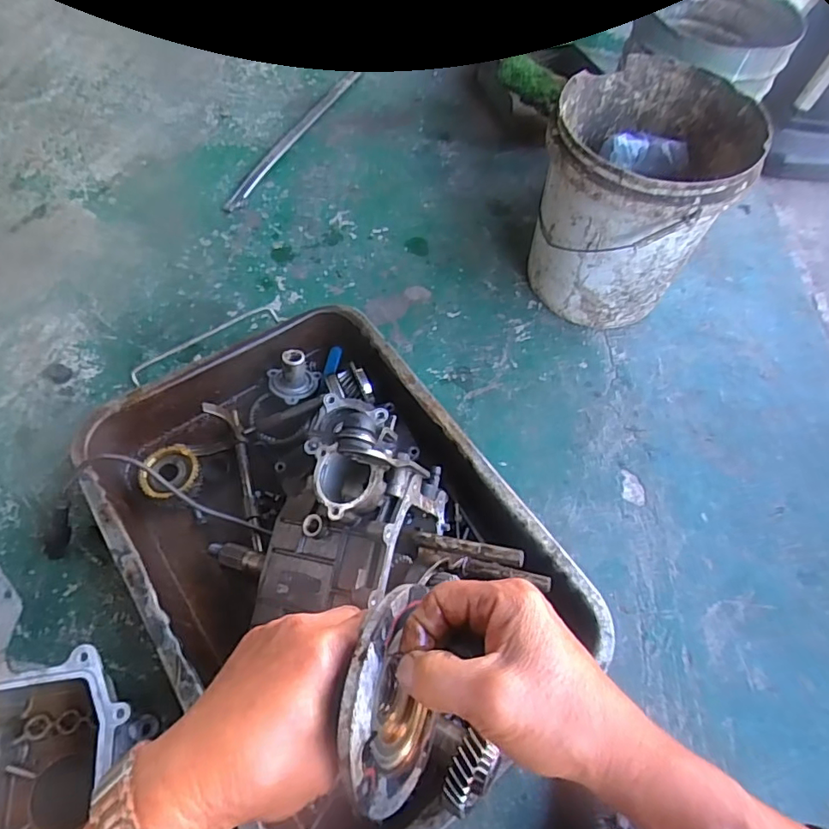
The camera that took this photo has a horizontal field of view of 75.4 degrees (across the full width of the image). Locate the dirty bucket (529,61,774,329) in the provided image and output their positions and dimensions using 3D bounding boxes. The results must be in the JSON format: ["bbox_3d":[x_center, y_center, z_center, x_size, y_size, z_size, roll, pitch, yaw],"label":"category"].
[{"bbox_3d":[0.335,-0.336,0.885,0.267,0.329,0.288,2,61,-3],"label":"dirty bucket"}]

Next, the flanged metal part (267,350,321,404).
[{"bbox_3d":[-0.193,-0.063,0.828,0.073,0.050,0.071,2,61,-3],"label":"flanged metal part"}]

